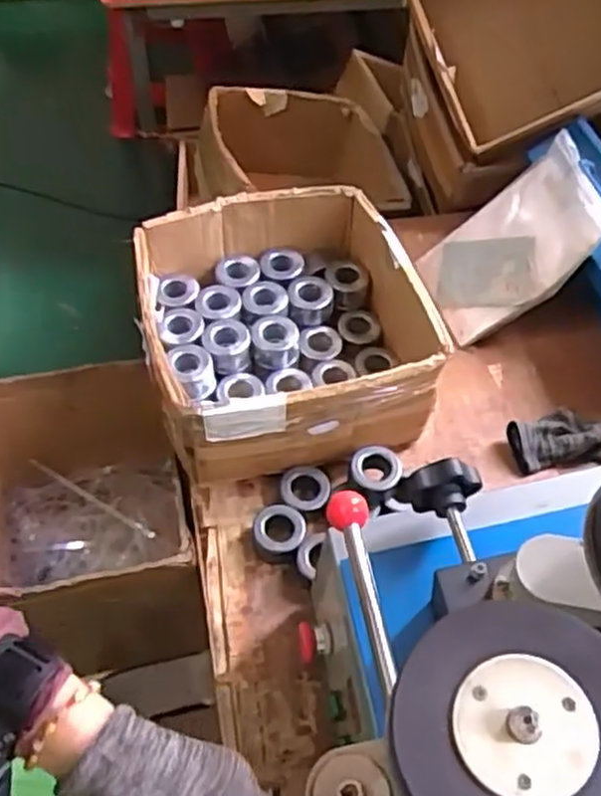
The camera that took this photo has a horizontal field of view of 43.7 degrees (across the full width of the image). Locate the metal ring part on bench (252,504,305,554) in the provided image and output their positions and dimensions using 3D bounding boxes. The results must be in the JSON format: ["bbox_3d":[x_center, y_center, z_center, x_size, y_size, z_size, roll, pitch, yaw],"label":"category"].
[{"bbox_3d":[-0.025,0.158,0.882,0.060,0.038,0.059,1,54,-2],"label":"metal ring part on bench"}]

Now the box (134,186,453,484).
[{"bbox_3d":[-0.021,-0.085,0.977,0.339,0.174,0.339,-13,55,-12],"label":"box"}]

